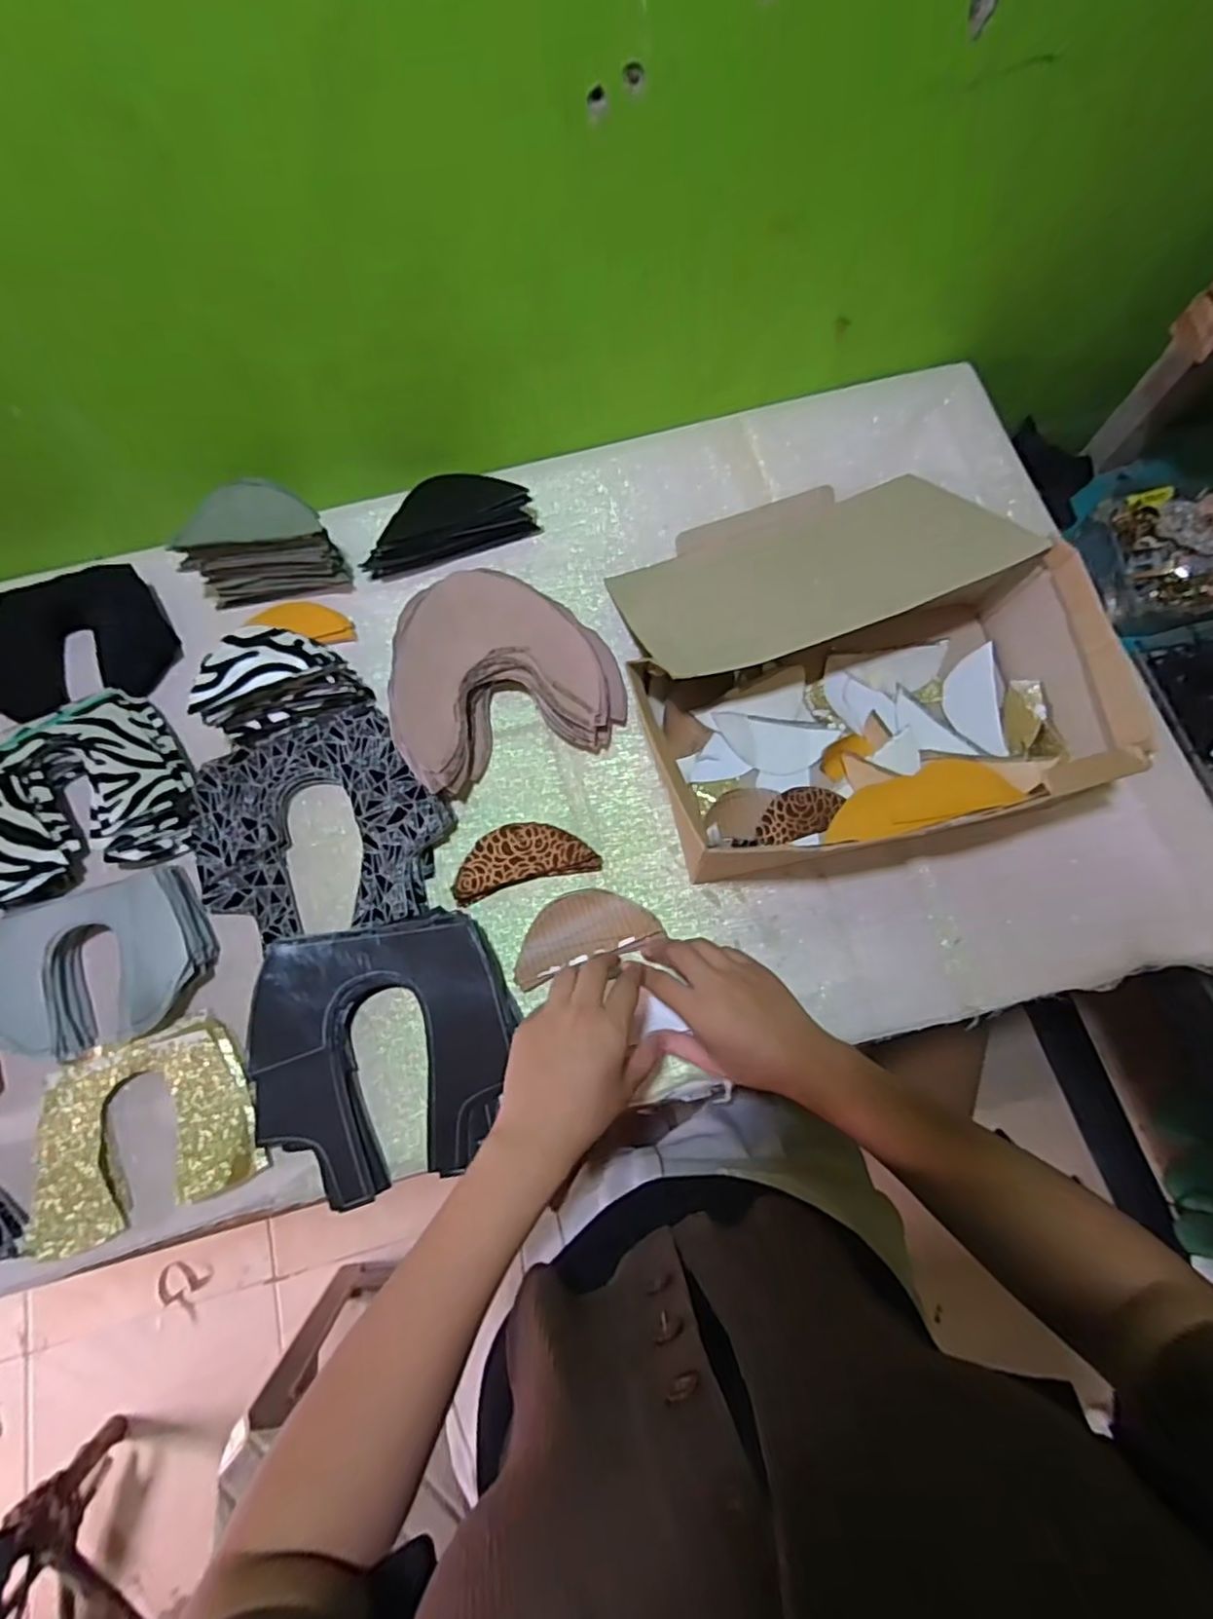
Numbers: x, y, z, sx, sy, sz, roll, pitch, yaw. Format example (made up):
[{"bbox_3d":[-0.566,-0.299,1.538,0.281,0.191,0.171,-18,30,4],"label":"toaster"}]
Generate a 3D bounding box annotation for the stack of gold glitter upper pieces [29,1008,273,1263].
[{"bbox_3d":[-0.346,0.234,0.483,0.162,0.024,0.127,-22,75,-6],"label":"stack of gold glitter upper pieces"}]

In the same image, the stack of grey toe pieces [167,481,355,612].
[{"bbox_3d":[-0.310,-0.239,0.586,0.131,0.091,0.059,-8,74,-2],"label":"stack of grey toe pieces"}]

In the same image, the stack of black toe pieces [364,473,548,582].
[{"bbox_3d":[-0.150,-0.274,0.618,0.158,0.034,0.069,-12,74,-3],"label":"stack of black toe pieces"}]

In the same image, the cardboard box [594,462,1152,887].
[{"bbox_3d":[0.197,-0.142,0.548,0.342,0.113,0.339,-12,74,-3],"label":"cardboard box"}]

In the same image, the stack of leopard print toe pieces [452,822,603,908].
[{"bbox_3d":[-0.069,0.039,0.542,0.116,0.021,0.051,-15,74,-4],"label":"stack of leopard print toe pieces"}]

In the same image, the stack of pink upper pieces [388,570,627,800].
[{"bbox_3d":[-0.096,-0.128,0.572,0.192,0.040,0.198,-20,74,-6],"label":"stack of pink upper pieces"}]

